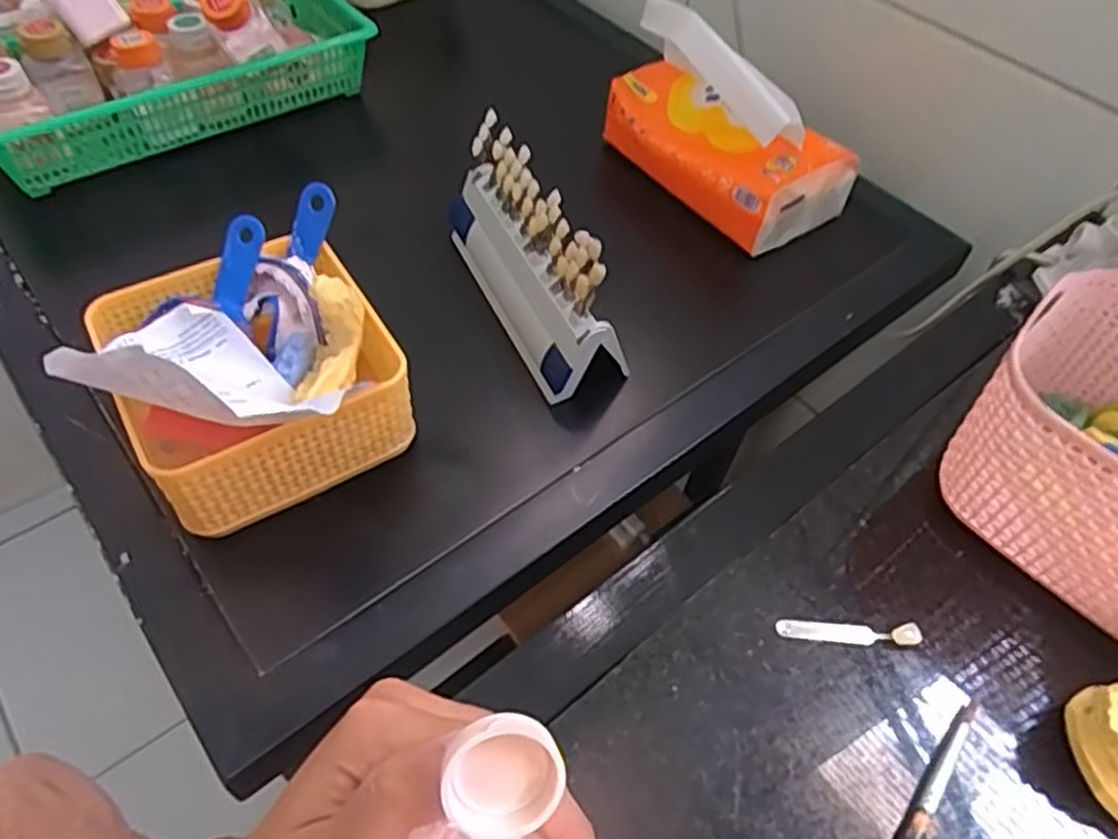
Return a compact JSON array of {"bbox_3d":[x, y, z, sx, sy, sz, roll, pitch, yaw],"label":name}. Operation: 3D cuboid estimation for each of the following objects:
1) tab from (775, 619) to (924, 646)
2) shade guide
[{"bbox_3d":[0.118,0.086,0.305,0.058,0.004,0.009,4,52,-2],"label":"tab"},{"bbox_3d":[-0.023,-0.102,0.471,0.051,0.087,0.180,-22,58,-20],"label":"shade guide"}]

